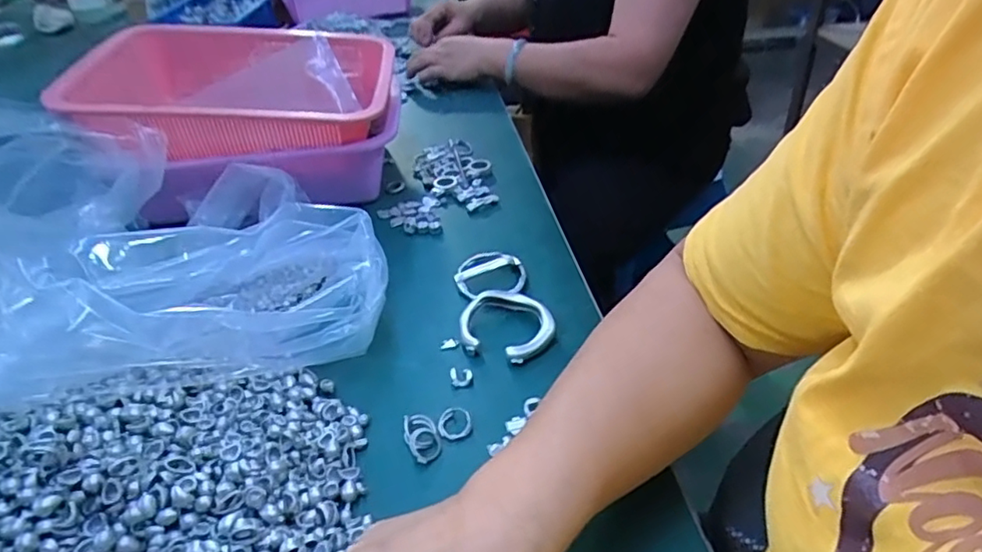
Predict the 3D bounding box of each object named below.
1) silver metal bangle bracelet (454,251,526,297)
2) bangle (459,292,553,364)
[{"bbox_3d":[-0.001,-0.003,0.505,0.058,0.009,0.064,-7,36,-6],"label":"silver metal bangle bracelet"},{"bbox_3d":[0.013,0.037,0.450,0.068,0.017,0.060,13,39,20],"label":"bangle"}]

